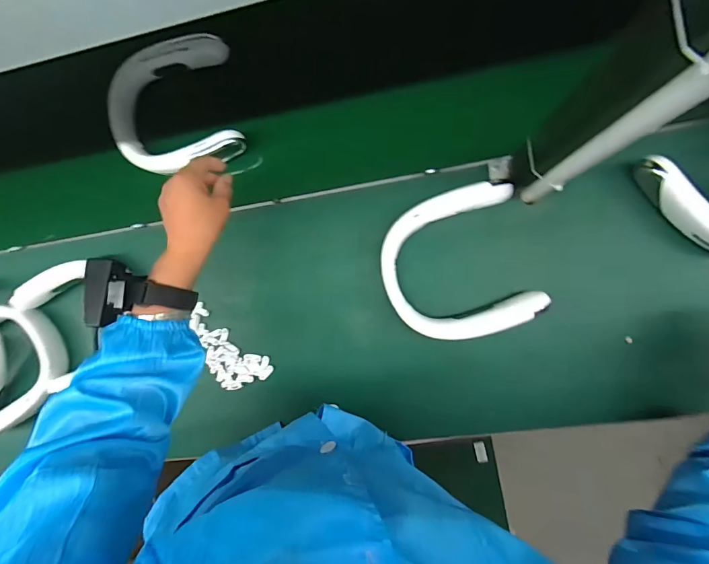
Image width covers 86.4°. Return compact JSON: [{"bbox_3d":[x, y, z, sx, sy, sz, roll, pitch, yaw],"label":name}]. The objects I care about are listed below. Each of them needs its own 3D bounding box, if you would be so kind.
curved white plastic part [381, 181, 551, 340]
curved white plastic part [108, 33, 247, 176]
[{"bbox_3d":[0.146,-0.020,0.540,0.204,0.032,0.207,0,92,8],"label":"curved white plastic part"},{"bbox_3d":[-0.282,-0.270,0.597,0.204,0.067,0.185,-7,91,8],"label":"curved white plastic part"}]

